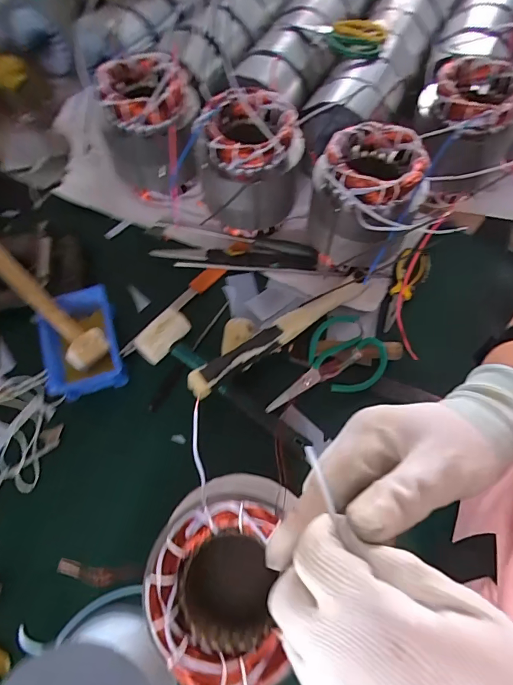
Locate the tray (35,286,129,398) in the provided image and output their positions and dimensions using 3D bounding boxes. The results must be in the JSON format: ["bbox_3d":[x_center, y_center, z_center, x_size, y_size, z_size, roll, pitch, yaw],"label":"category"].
[{"bbox_3d":[-0.249,0.000,0.582,0.107,0.046,0.153,-9,69,-6],"label":"tray"}]

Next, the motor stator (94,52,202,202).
[{"bbox_3d":[-0.167,-0.341,0.656,0.143,0.164,0.152,-1,68,-3],"label":"motor stator"}]

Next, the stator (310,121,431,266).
[{"bbox_3d":[0.151,-0.196,0.591,0.136,0.182,0.149,1,67,-1],"label":"stator"}]

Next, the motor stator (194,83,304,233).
[{"bbox_3d":[-0.011,-0.270,0.625,0.148,0.167,0.136,3,68,-1],"label":"motor stator"}]

